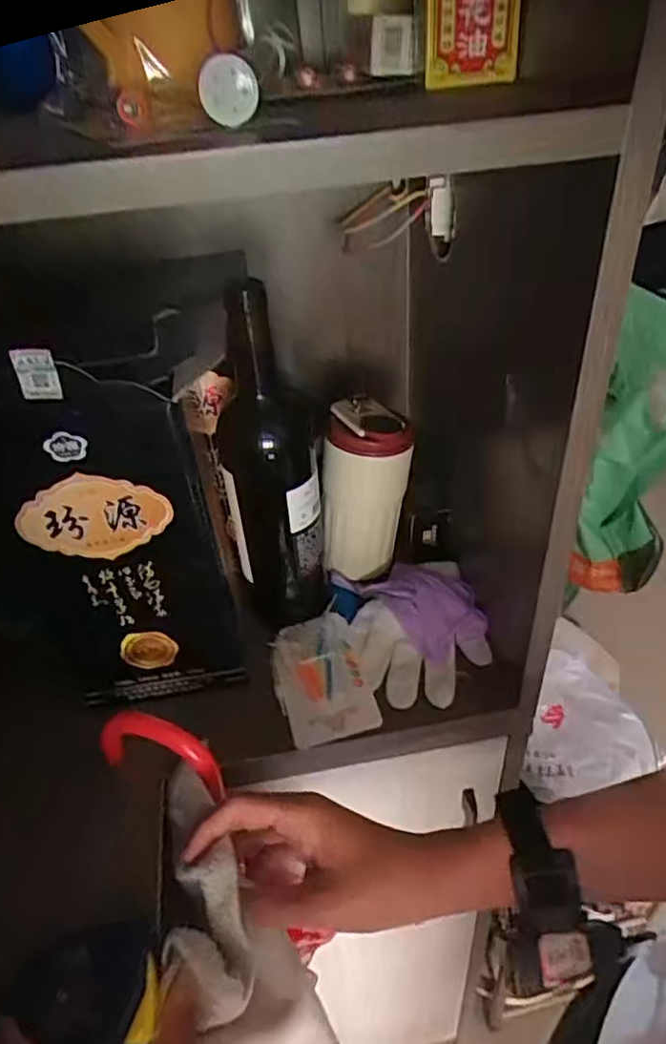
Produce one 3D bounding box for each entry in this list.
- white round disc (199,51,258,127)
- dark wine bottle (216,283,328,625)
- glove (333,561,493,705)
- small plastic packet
[{"bbox_3d":[-0.043,-0.177,0.262,0.022,0.023,0.012,-10,39,-7],"label":"white round disc"},{"bbox_3d":[-0.047,-0.044,0.512,0.079,0.282,0.088,-10,39,-7],"label":"dark wine bottle"},{"bbox_3d":[0.069,0.086,0.553,0.114,0.036,0.145,-6,38,-2],"label":"glove"},{"bbox_3d":[-0.010,0.125,0.522,0.071,0.020,0.108,-12,39,-10],"label":"small plastic packet"}]

